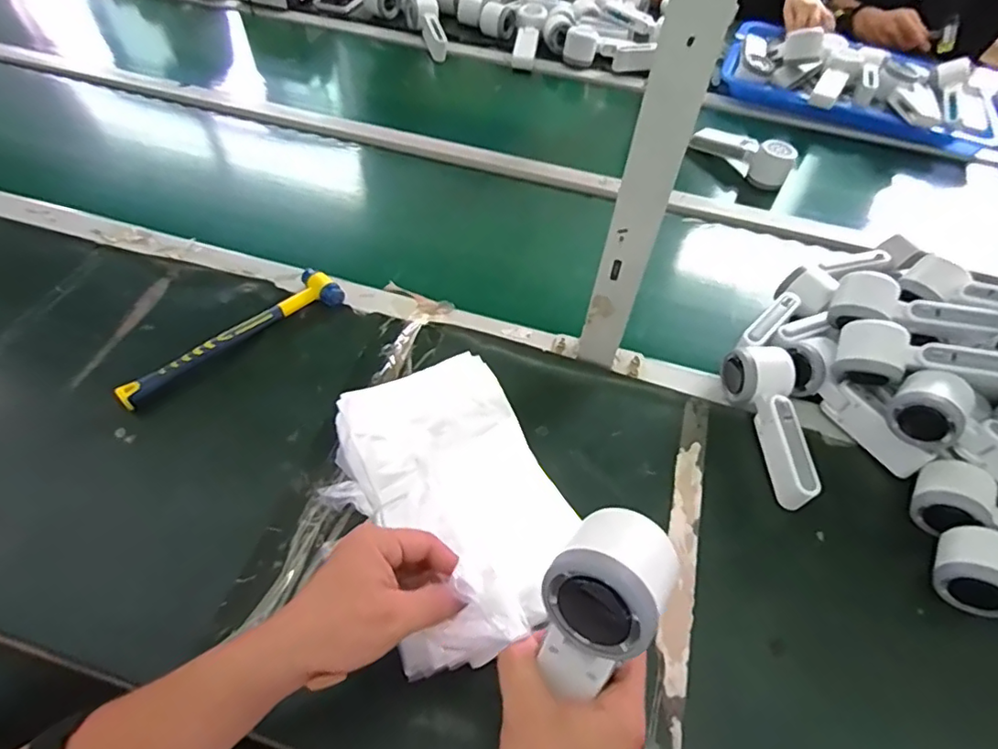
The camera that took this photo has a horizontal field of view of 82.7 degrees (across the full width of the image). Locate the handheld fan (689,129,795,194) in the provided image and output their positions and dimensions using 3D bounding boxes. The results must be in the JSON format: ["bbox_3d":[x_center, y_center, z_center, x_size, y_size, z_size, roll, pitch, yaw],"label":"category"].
[{"bbox_3d":[0.381,-0.351,0.891,0.054,0.055,0.155,-34,62,-26],"label":"handheld fan"}]

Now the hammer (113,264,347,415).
[{"bbox_3d":[-0.282,-0.043,0.603,0.053,0.023,0.241,40,59,23],"label":"hammer"}]

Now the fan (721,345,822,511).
[{"bbox_3d":[0.274,0.047,0.564,0.058,0.049,0.168,0,54,-3],"label":"fan"}]

